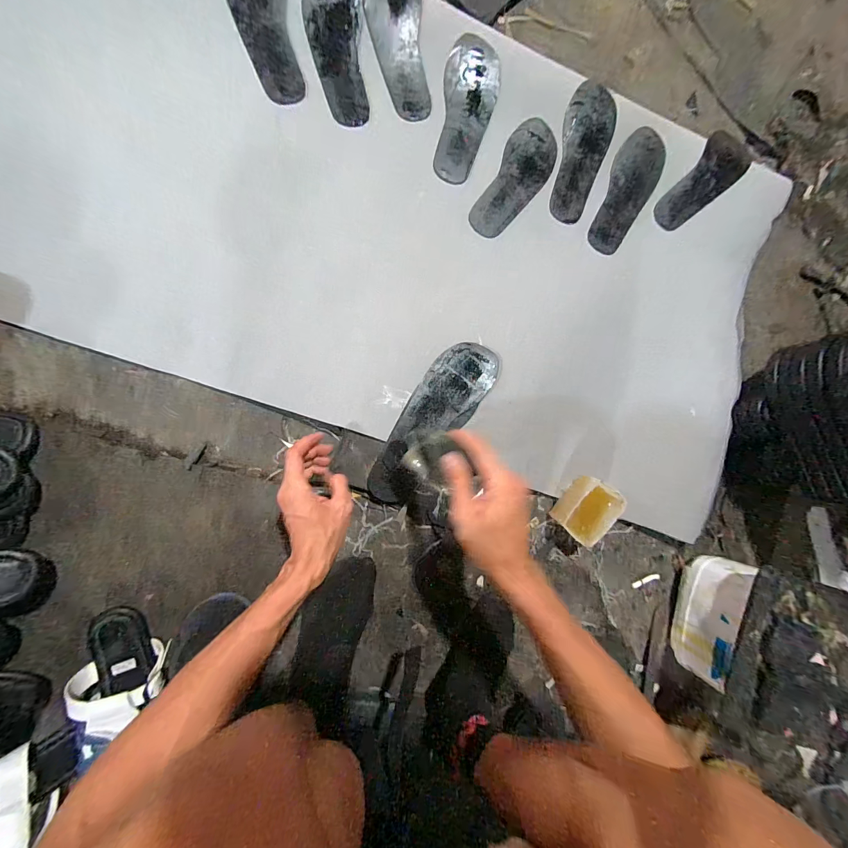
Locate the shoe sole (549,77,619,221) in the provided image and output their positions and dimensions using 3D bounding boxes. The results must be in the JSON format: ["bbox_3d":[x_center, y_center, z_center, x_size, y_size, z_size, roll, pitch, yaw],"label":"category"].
[{"bbox_3d":[0.281,-0.473,0.630,0.085,0.010,0.229,9,97,-6],"label":"shoe sole"}]

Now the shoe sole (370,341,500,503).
[{"bbox_3d":[0.011,-0.006,0.544,0.090,0.017,0.275,36,83,-7],"label":"shoe sole"}]

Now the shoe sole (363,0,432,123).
[{"bbox_3d":[-0.037,-0.610,0.570,0.087,0.009,0.224,-14,103,-10],"label":"shoe sole"}]

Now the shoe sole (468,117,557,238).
[{"bbox_3d":[0.155,-0.416,0.613,0.084,0.011,0.225,32,84,-7],"label":"shoe sole"}]

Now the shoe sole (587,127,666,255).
[{"bbox_3d":[0.371,-0.418,0.650,0.088,0.032,0.226,22,85,-8],"label":"shoe sole"}]

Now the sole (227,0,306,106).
[{"bbox_3d":[-0.240,-0.603,0.532,0.085,0.013,0.227,-11,101,-7],"label":"sole"}]

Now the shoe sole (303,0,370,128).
[{"bbox_3d":[-0.136,-0.588,0.557,0.085,0.011,0.222,-4,100,-9],"label":"shoe sole"}]

